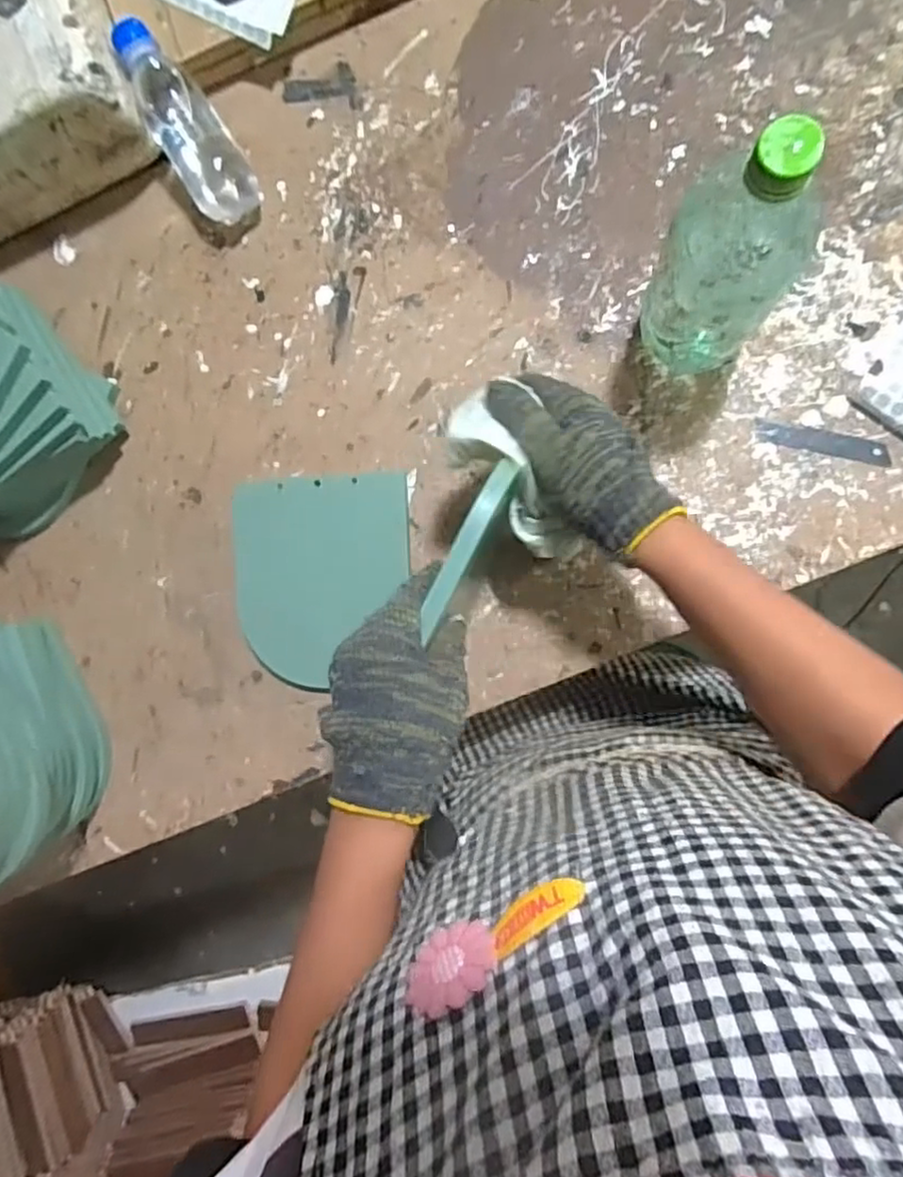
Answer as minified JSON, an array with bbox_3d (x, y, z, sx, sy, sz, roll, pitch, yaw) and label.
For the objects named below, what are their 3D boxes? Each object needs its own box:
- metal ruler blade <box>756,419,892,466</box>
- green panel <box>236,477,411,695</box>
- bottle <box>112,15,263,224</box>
[{"bbox_3d":[0.279,-0.110,0.489,0.096,0.004,0.017,14,91,6],"label":"metal ruler blade"},{"bbox_3d":[-0.106,-0.007,0.538,0.144,0.009,0.166,-3,91,4],"label":"green panel"},{"bbox_3d":[-0.211,-0.366,0.509,0.052,0.043,0.147,-32,103,5],"label":"bottle"}]

